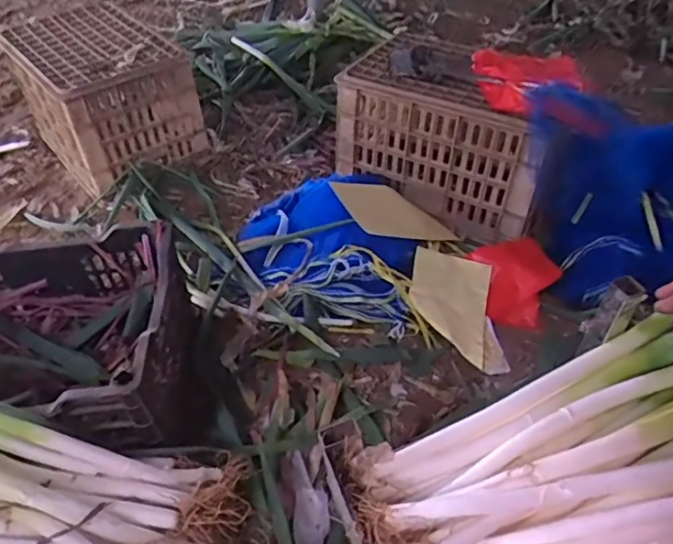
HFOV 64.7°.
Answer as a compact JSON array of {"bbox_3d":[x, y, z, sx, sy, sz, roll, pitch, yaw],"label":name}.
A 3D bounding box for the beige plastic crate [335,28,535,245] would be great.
[{"bbox_3d":[0.260,-0.313,1.265,0.474,0.313,0.230,22,48,20],"label":"beige plastic crate"}]

